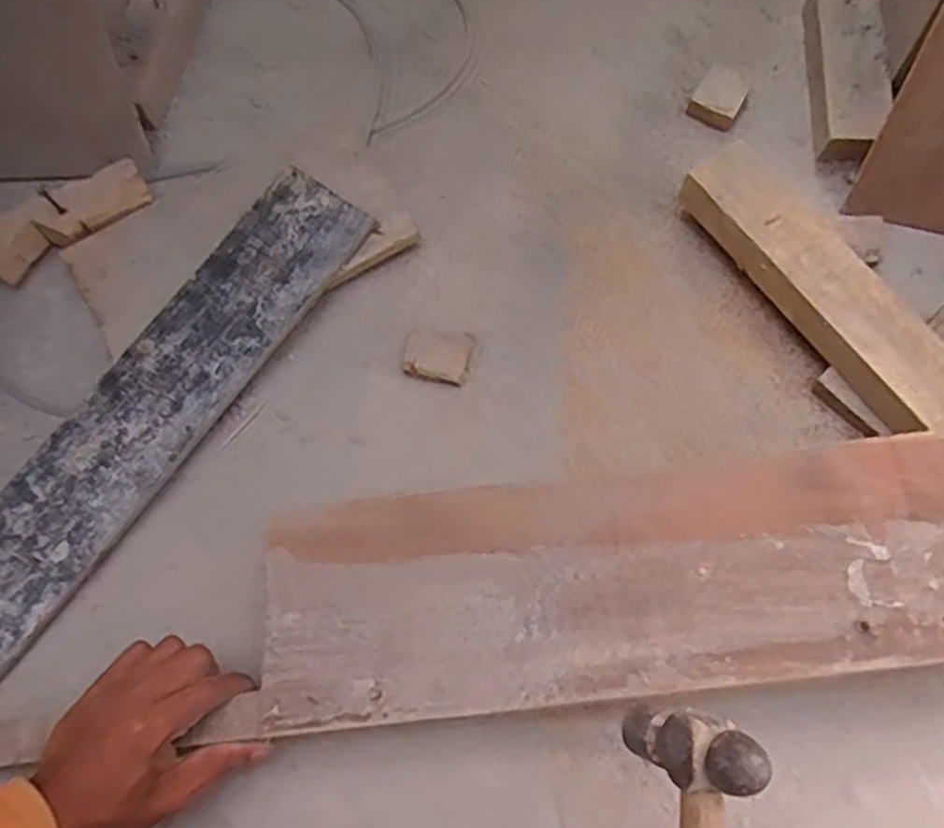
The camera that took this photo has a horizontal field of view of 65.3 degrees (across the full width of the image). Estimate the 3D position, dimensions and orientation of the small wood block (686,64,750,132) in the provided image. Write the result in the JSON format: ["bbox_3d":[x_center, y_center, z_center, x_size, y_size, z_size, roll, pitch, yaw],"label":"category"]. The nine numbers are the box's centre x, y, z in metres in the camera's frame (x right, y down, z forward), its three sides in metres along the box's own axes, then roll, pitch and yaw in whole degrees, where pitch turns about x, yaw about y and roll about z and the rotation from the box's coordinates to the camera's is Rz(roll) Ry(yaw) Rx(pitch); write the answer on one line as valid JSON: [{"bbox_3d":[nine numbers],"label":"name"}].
[{"bbox_3d":[0.235,-0.298,0.698,0.043,0.021,0.050,33,74,14],"label":"small wood block"}]

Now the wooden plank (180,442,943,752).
[{"bbox_3d":[0.155,0.103,0.479,0.595,0.022,0.142,-7,68,2],"label":"wooden plank"}]

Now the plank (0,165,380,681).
[{"bbox_3d":[-0.263,0.002,0.592,0.098,0.014,0.476,35,80,10],"label":"plank"}]

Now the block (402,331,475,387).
[{"bbox_3d":[-0.027,-0.048,0.610,0.053,0.014,0.043,7,69,6],"label":"block"}]

